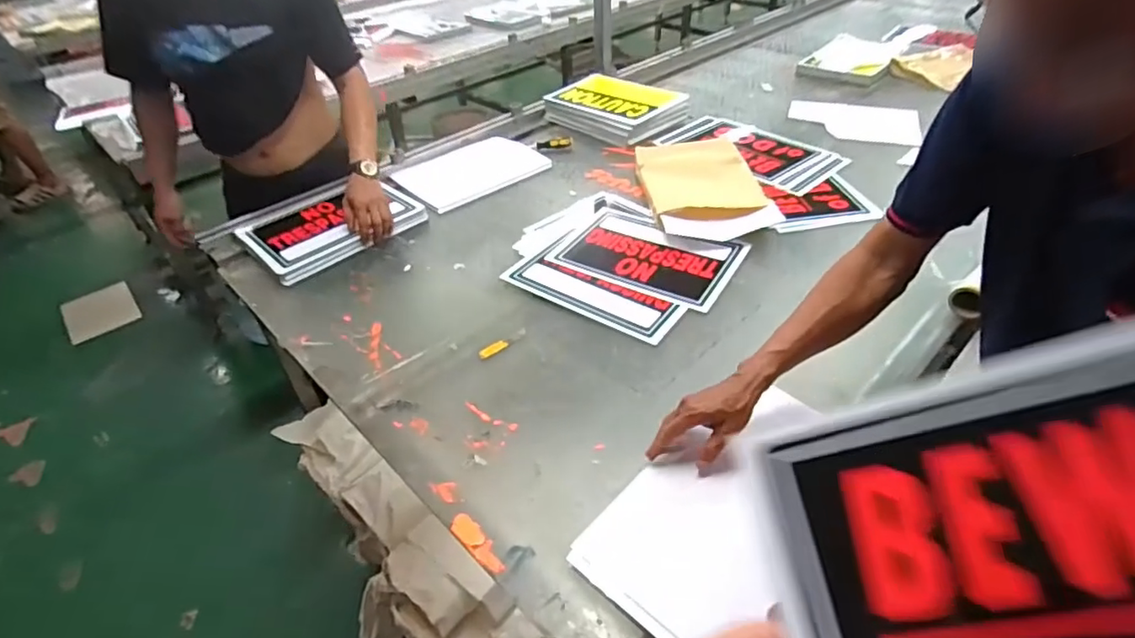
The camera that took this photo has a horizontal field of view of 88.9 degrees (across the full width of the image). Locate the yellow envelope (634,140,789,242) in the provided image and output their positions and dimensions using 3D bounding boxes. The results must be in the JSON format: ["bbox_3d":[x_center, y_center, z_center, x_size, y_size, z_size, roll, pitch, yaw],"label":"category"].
[{"bbox_3d":[0.313,-0.317,1.363,0.260,0.043,0.439,-5,40,0],"label":"yellow envelope"}]

